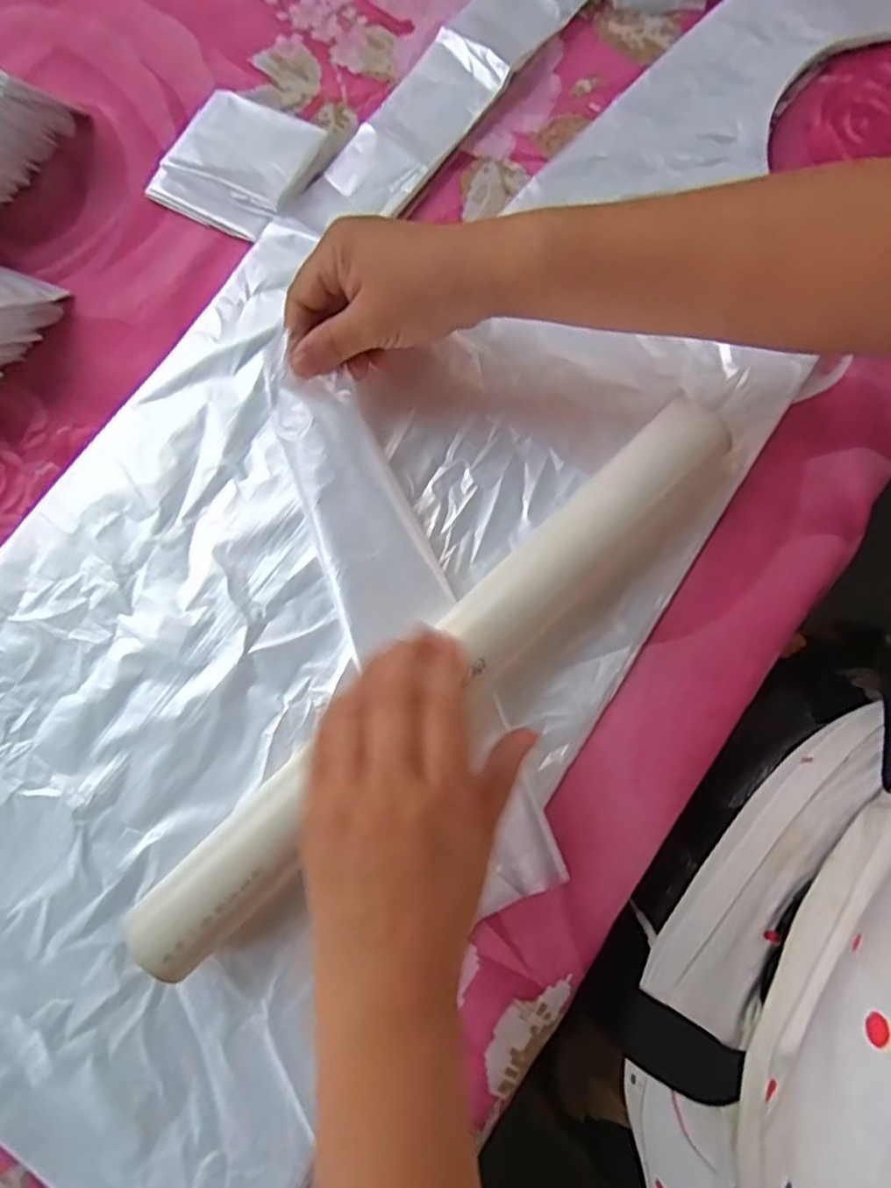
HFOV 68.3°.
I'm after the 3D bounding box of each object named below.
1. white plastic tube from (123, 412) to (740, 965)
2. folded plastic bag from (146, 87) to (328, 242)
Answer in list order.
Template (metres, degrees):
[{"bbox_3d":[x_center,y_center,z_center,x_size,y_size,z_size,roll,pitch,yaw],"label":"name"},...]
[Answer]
[{"bbox_3d":[0.002,0.034,0.305,0.350,0.032,0.038,-42,80,-11],"label":"white plastic tube"},{"bbox_3d":[-0.126,-0.262,0.399,0.083,0.012,0.080,26,80,7],"label":"folded plastic bag"}]

